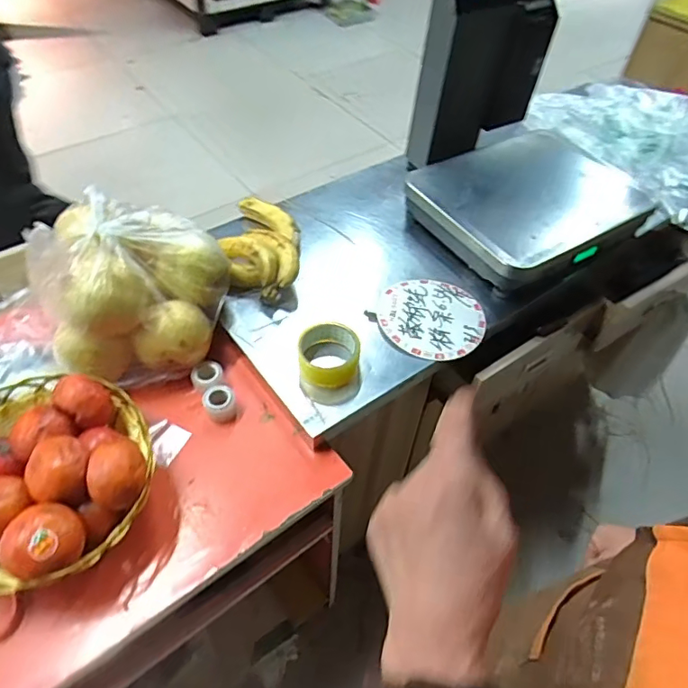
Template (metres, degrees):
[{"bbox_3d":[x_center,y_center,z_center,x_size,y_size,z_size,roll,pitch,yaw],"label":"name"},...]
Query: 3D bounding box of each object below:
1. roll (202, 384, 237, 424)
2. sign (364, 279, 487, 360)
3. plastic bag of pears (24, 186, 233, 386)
[{"bbox_3d":[-0.172,0.083,0.726,0.041,0.037,0.041,2,51,-2],"label":"roll"},{"bbox_3d":[0.135,-0.045,0.813,0.160,0.006,0.169,2,51,-2],"label":"sign"},{"bbox_3d":[-0.291,-0.088,0.728,0.263,0.160,0.221,-15,53,-15],"label":"plastic bag of pears"}]

